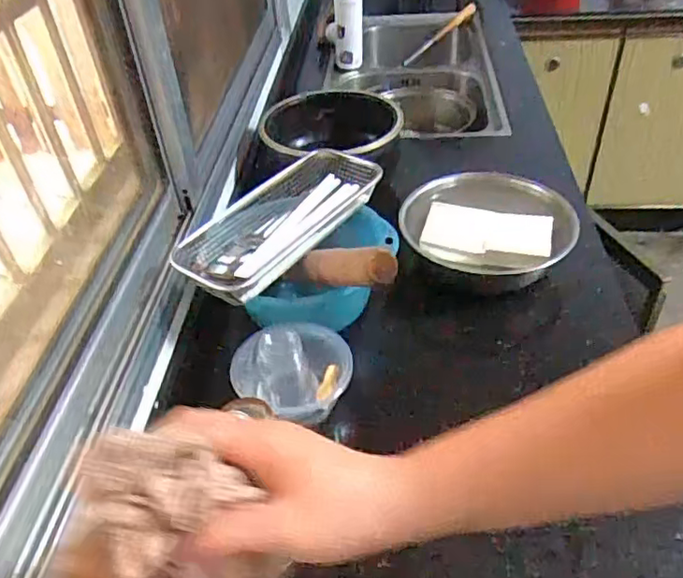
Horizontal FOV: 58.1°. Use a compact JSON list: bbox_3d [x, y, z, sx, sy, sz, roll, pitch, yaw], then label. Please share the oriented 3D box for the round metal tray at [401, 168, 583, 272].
[{"bbox_3d":[0.210,-0.099,0.902,0.231,0.048,0.231,-2,41,2],"label":"round metal tray"}]

